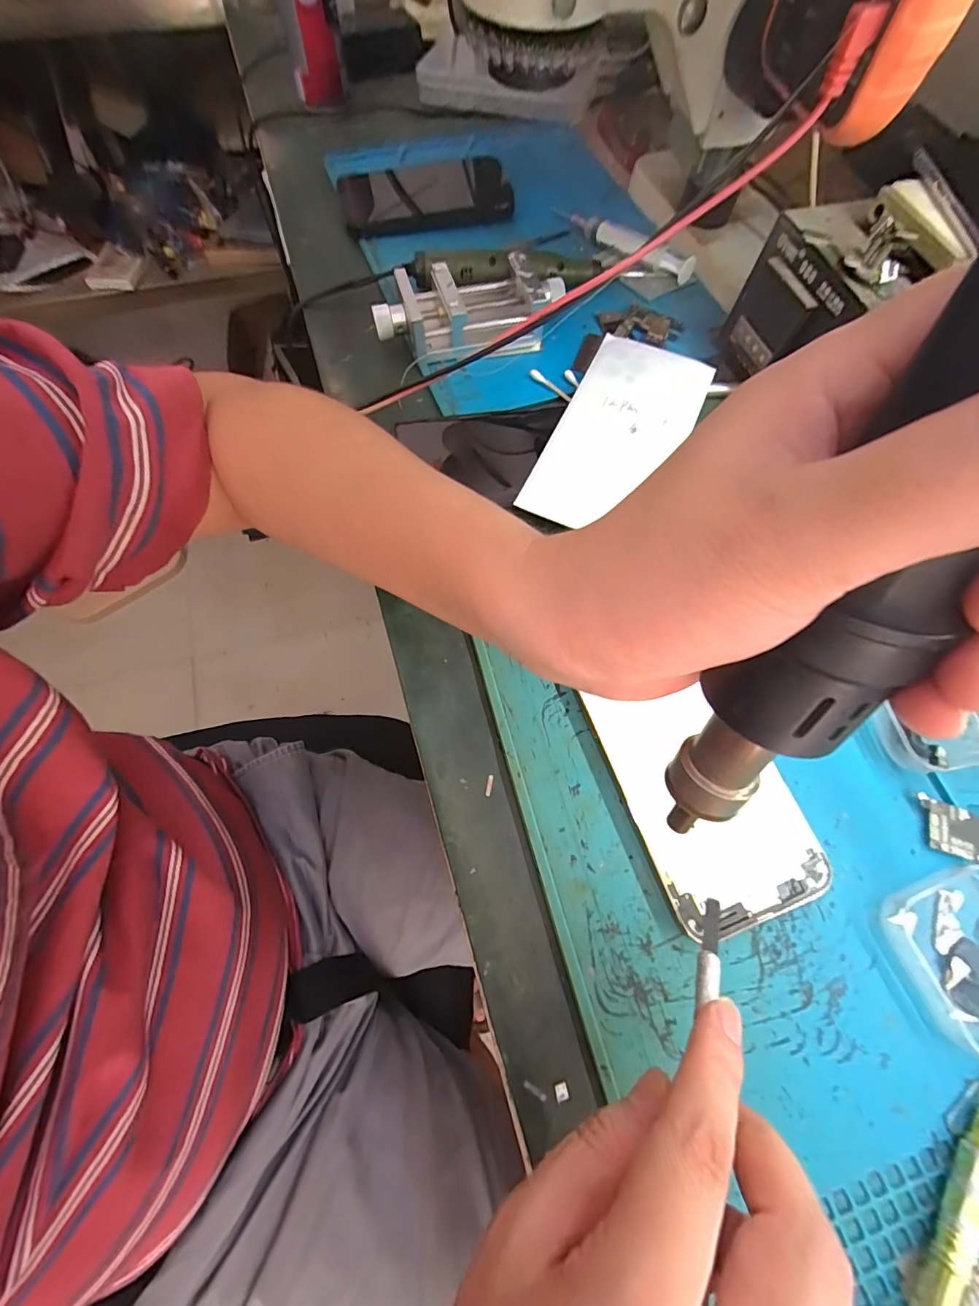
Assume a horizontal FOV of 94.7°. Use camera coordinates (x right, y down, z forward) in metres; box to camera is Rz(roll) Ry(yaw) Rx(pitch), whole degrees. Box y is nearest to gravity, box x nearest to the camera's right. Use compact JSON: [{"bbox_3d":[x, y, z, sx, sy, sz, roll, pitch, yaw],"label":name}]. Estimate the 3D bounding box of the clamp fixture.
[{"bbox_3d":[-0.017,-0.251,0.332,0.131,0.033,0.068,-8,69,-4],"label":"clamp fixture"}]

